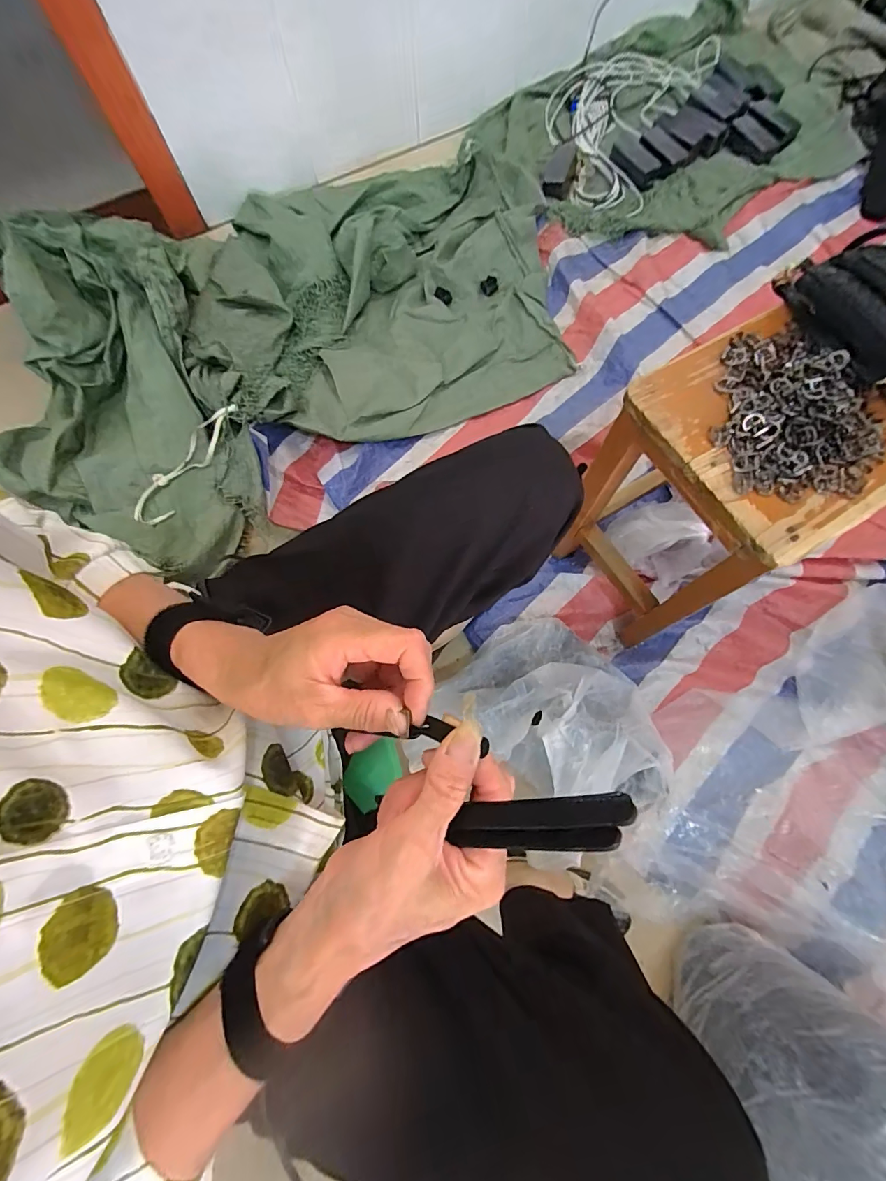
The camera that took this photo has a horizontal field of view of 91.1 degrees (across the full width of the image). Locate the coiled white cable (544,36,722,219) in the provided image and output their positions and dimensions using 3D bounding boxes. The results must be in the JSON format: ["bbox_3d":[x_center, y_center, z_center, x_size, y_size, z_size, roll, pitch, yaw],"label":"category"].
[{"bbox_3d":[0.440,-1.212,1.097,0.331,0.046,0.669,25,76,10],"label":"coiled white cable"}]

